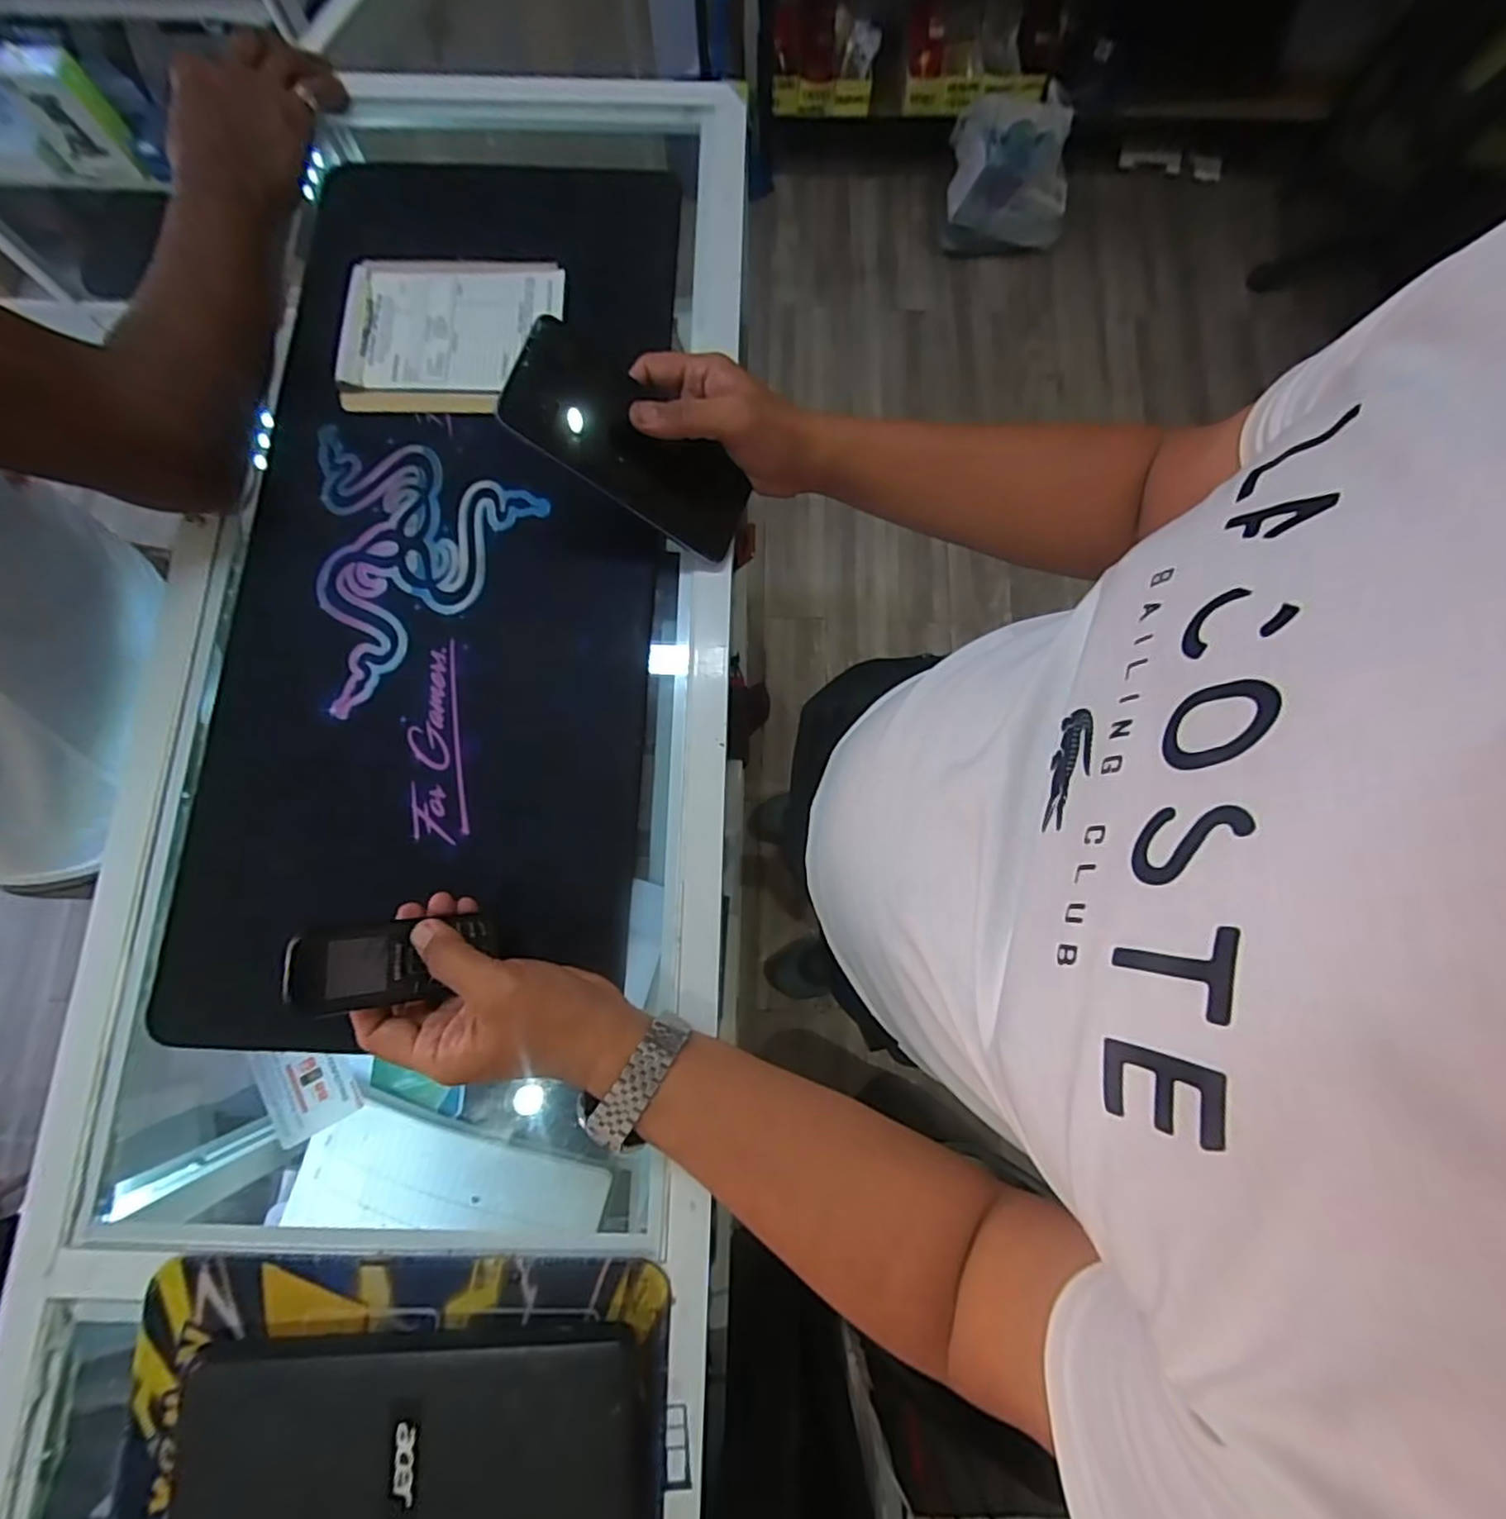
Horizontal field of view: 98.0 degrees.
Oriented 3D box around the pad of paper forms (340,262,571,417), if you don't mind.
[{"bbox_3d":[-0.236,-0.342,0.515,0.162,0.011,0.136,0,77,1],"label":"pad of paper forms"}]

